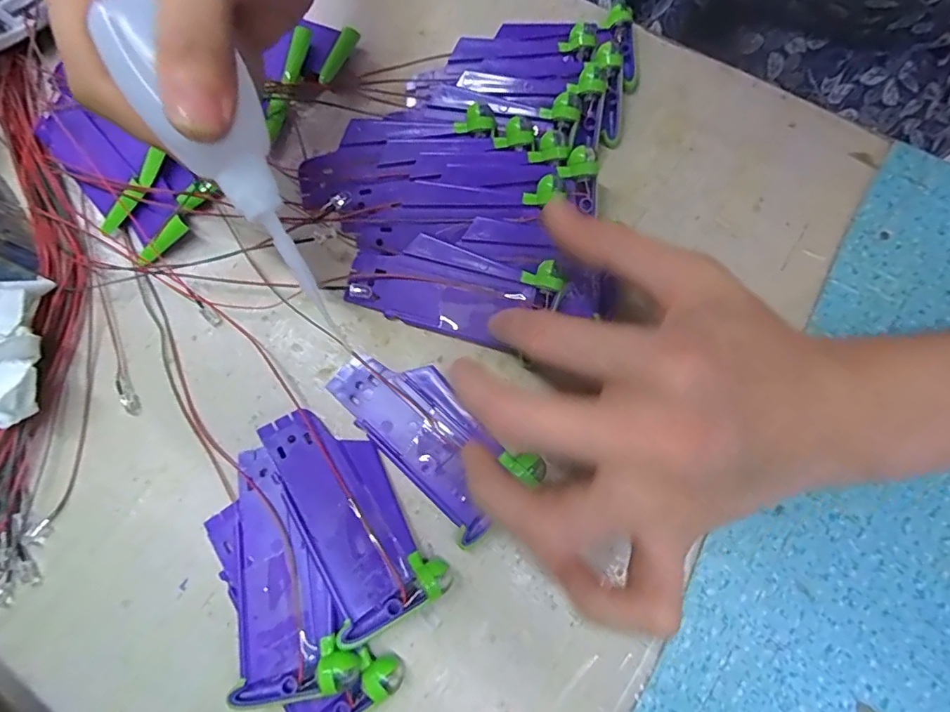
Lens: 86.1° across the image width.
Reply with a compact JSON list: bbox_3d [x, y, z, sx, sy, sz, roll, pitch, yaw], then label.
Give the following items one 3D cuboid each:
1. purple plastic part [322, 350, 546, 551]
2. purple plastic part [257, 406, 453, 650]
[{"bbox_3d":[-0.021,0.030,0.208,0.089,0.007,0.039,40,79,12],"label":"purple plastic part"},{"bbox_3d":[-0.048,0.058,0.197,0.038,0.014,0.088,-29,75,-6],"label":"purple plastic part"}]

